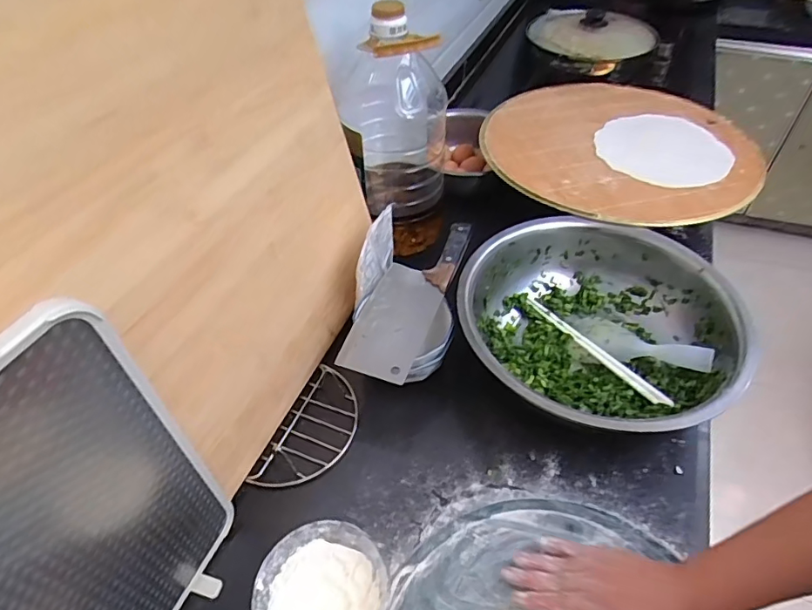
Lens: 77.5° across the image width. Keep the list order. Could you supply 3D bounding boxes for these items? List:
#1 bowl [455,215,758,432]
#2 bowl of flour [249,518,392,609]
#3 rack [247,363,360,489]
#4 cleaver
[{"bbox_3d":[0.240,0.032,0.658,0.317,0.112,0.334,-1,47,1],"label":"bowl"},{"bbox_3d":[-0.077,0.274,0.478,0.117,0.049,0.118,-1,47,1],"label":"bowl of flour"},{"bbox_3d":[-0.110,0.153,0.624,0.091,0.014,0.172,15,49,15],"label":"rack"},{"bbox_3d":[0.003,-0.018,0.659,0.090,0.026,0.269,16,49,16],"label":"cleaver"}]

